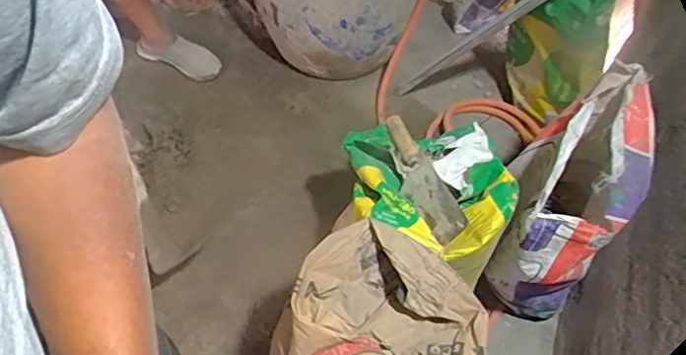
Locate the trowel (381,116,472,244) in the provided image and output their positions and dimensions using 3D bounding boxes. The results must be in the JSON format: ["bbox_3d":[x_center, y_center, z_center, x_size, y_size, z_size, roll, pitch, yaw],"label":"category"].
[{"bbox_3d":[0.136,-0.010,1.027,0.063,0.056,0.283,-18,61,-14],"label":"trowel"}]

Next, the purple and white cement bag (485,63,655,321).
[{"bbox_3d":[0.403,0.064,1.050,0.165,0.470,0.291,18,59,8],"label":"purple and white cement bag"}]

